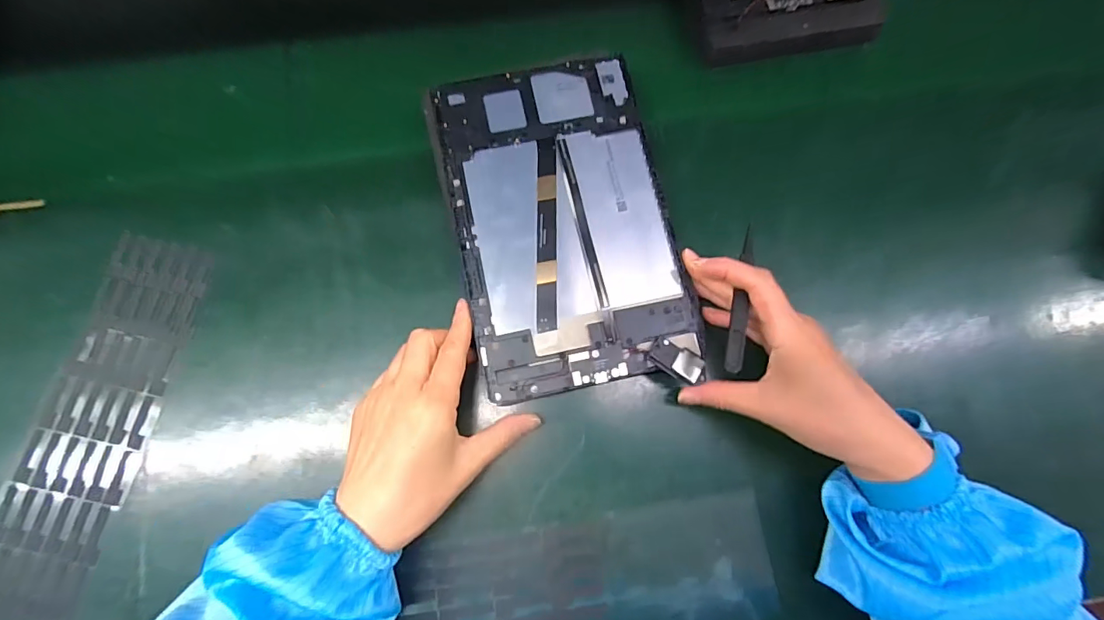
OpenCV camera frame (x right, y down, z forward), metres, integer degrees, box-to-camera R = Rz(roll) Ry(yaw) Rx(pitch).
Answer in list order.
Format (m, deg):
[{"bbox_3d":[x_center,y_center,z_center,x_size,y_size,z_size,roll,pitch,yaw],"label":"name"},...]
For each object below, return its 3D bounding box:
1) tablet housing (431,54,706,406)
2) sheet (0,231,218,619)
[{"bbox_3d":[0.007,-0.066,0.338,0.150,0.014,0.241,-12,81,-4],"label":"tablet housing"},{"bbox_3d":[-0.323,0.113,0.322,0.081,0.009,0.337,16,80,0],"label":"sheet"}]

